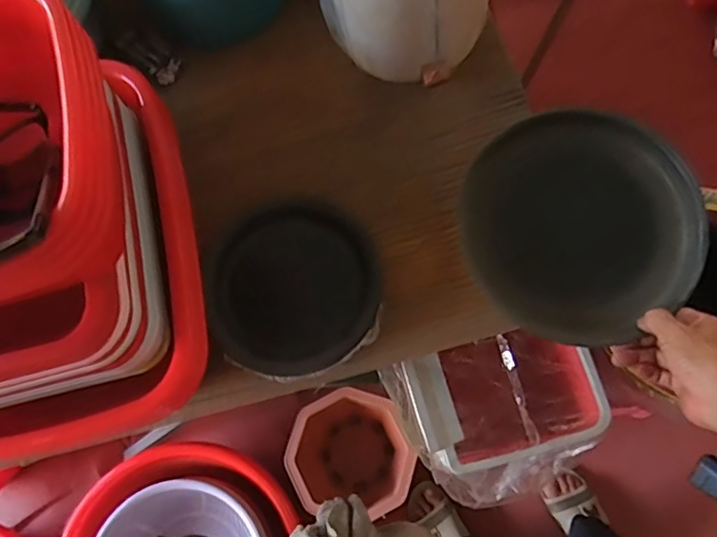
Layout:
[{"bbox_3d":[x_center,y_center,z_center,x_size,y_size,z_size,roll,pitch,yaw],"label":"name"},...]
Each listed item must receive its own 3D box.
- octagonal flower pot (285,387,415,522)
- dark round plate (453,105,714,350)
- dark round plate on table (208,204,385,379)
[{"bbox_3d":[-0.021,0.404,1.202,0.247,0.162,0.259,-27,73,-6],"label":"octagonal flower pot"},{"bbox_3d":[0.234,-0.048,0.587,0.226,0.037,0.235,-37,85,3],"label":"dark round plate"},{"bbox_3d":[-0.088,0.021,0.694,0.219,0.053,0.208,-1,72,2],"label":"dark round plate on table"}]

